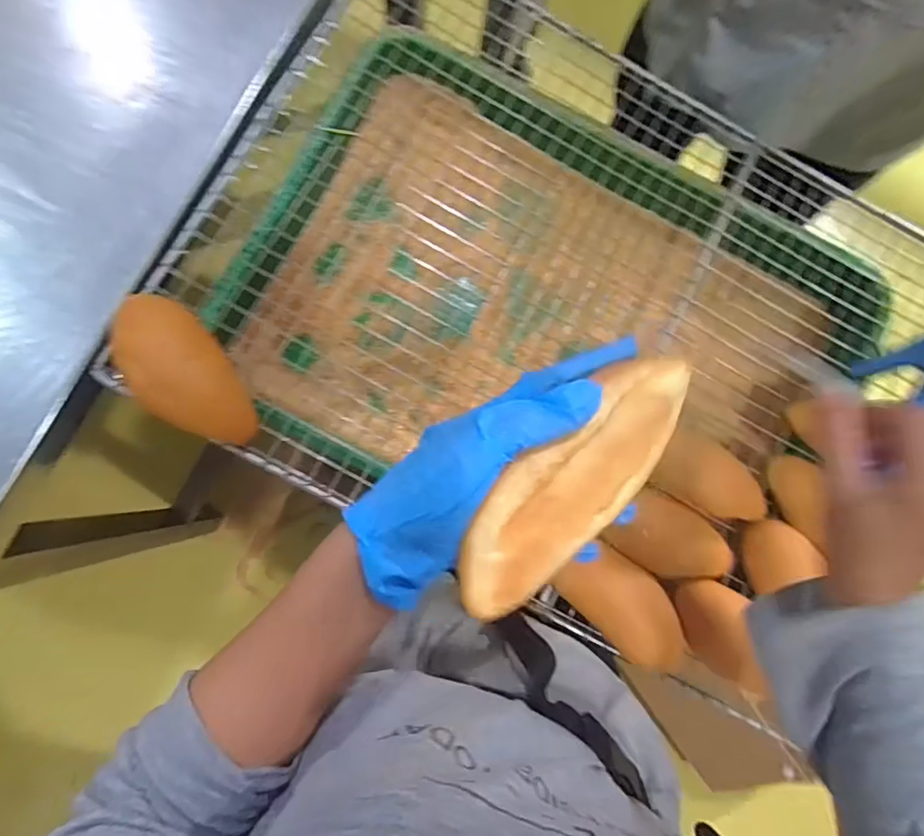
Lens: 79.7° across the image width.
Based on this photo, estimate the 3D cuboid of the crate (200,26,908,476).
[{"bbox_3d":[0.101,-0.109,0.572,0.590,0.096,0.456,25,81,-2],"label":"crate"}]

